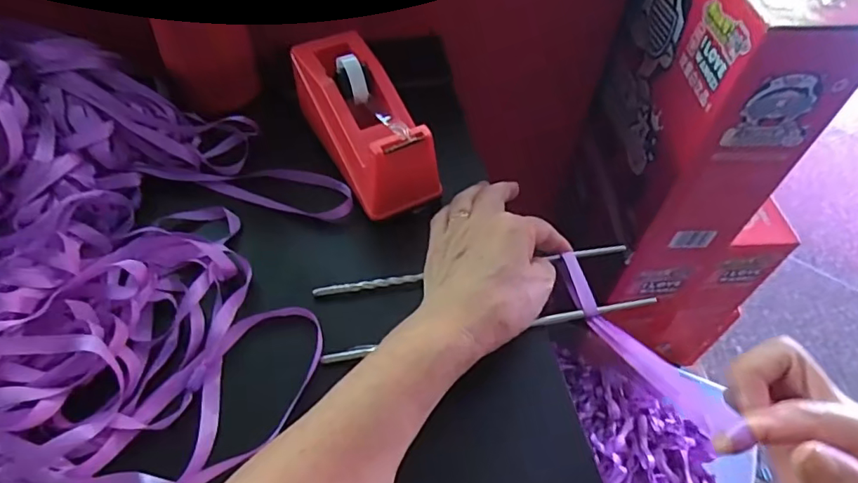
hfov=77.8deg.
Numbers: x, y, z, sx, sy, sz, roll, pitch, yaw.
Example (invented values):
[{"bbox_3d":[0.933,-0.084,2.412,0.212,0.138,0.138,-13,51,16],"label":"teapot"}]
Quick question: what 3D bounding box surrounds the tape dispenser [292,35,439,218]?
[{"bbox_3d":[-0.053,-0.089,0.410,0.066,0.068,0.159,-21,56,-17],"label":"tape dispenser"}]

